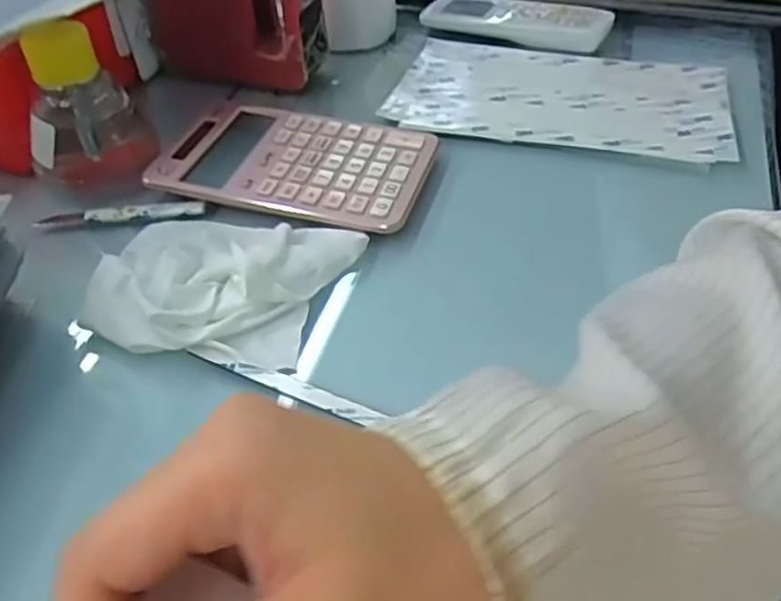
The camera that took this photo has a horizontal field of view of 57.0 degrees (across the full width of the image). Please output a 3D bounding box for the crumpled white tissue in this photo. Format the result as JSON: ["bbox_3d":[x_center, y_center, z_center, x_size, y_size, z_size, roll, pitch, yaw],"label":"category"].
[{"bbox_3d":[-0.096,-0.016,0.406,0.136,0.029,0.108,6,45,10],"label":"crumpled white tissue"}]

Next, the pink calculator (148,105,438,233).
[{"bbox_3d":[-0.066,-0.098,0.489,0.181,0.011,0.109,10,46,13],"label":"pink calculator"}]

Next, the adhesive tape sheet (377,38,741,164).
[{"bbox_3d":[0.128,-0.158,0.551,0.245,0.008,0.144,10,45,13],"label":"adhesive tape sheet"}]

